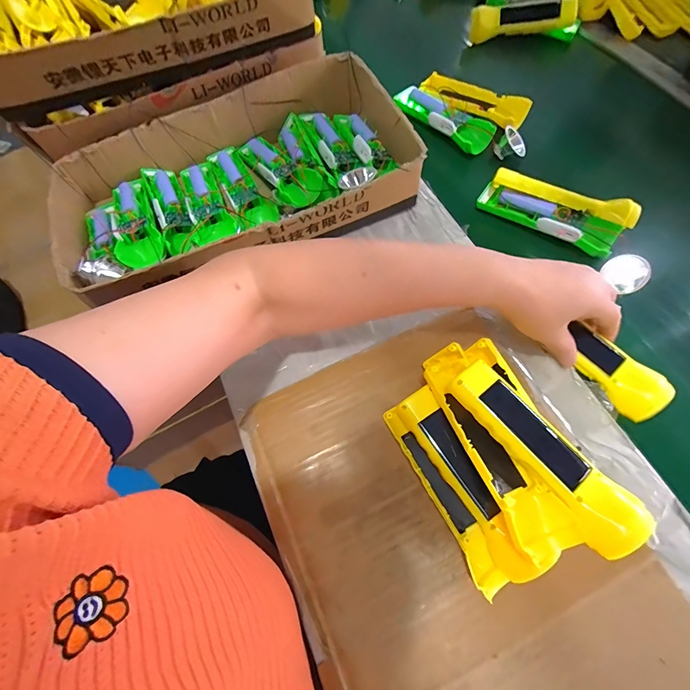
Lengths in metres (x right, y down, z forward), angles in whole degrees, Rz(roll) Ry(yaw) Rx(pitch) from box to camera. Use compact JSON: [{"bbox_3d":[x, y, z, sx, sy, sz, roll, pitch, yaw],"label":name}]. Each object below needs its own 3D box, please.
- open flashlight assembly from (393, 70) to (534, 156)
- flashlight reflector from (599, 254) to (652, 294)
[{"bbox_3d":[0.169,-0.355,0.513,0.123,0.023,0.157,-39,71,-13],"label":"open flashlight assembly"},{"bbox_3d":[0.315,-0.081,0.392,0.043,0.042,0.015,46,43,13],"label":"flashlight reflector"}]

